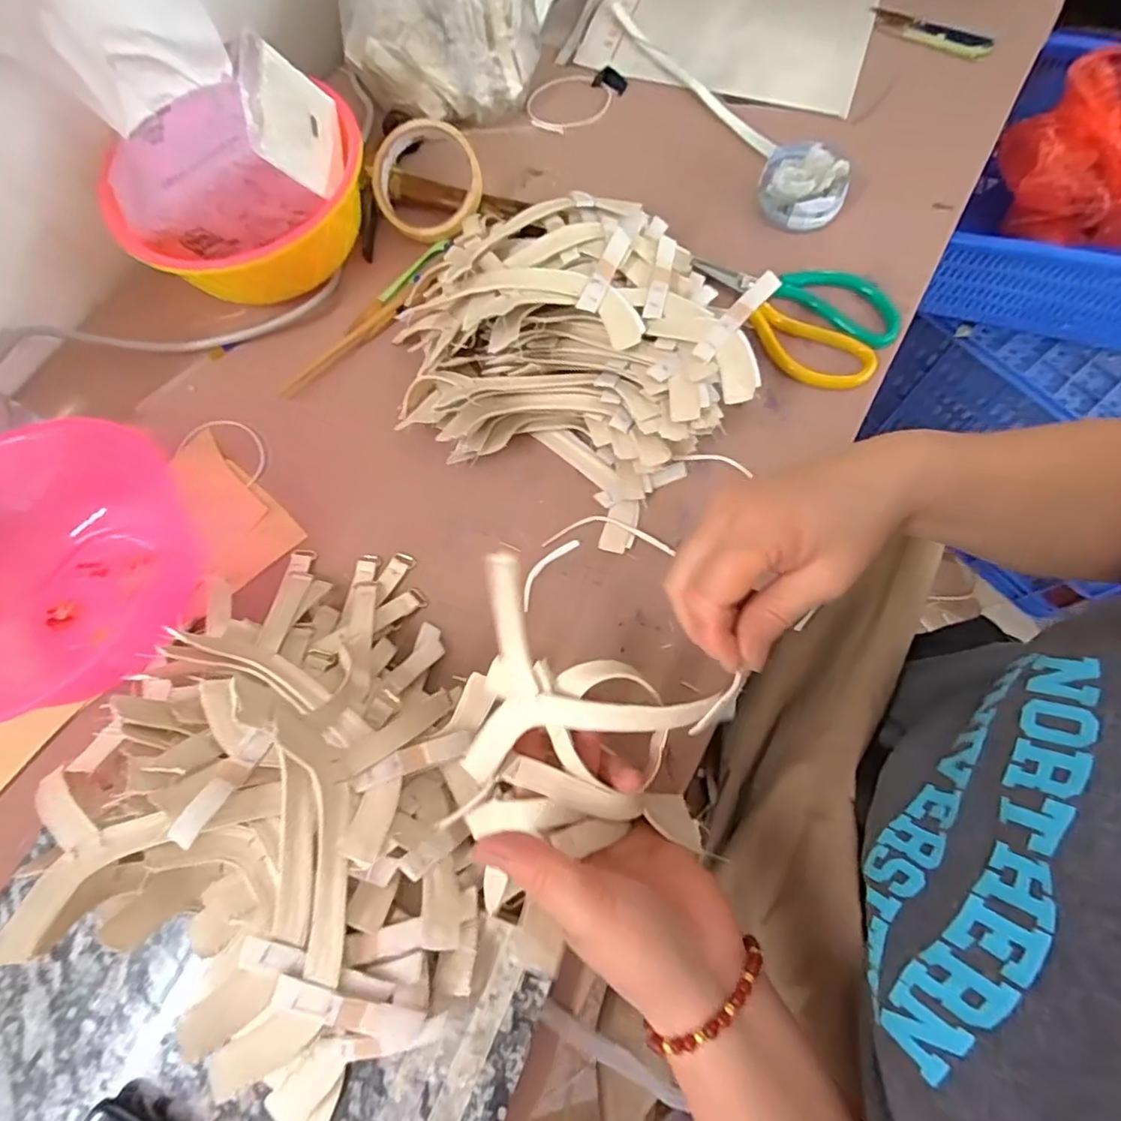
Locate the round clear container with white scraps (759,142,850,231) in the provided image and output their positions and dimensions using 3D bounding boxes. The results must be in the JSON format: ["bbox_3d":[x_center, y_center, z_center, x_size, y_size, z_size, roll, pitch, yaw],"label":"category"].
[{"bbox_3d":[0.202,-0.313,0.501,0.067,0.034,0.065,-1,72,2],"label":"round clear container with white scraps"}]

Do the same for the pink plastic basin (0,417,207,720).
[{"bbox_3d":[-0.347,0.004,0.398,0.174,0.054,0.186,-11,72,-2],"label":"pink plastic basin"}]

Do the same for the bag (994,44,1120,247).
[{"bbox_3d":[0.706,-0.535,0.801,0.234,0.126,0.215,-2,71,1],"label":"bag"}]

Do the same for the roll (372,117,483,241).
[{"bbox_3d":[-0.111,-0.319,0.499,0.093,0.016,0.100,1,96,9],"label":"roll"}]

